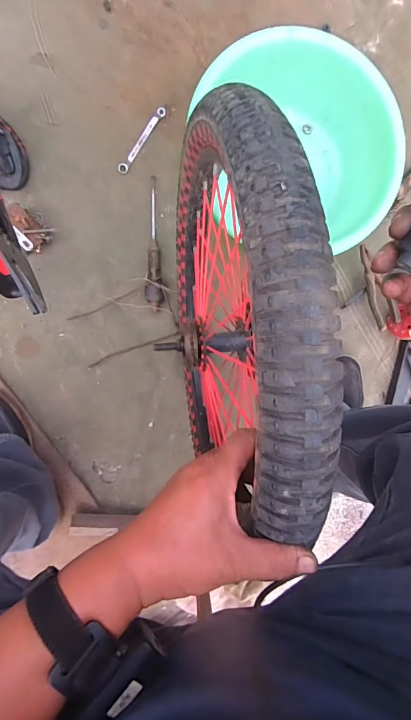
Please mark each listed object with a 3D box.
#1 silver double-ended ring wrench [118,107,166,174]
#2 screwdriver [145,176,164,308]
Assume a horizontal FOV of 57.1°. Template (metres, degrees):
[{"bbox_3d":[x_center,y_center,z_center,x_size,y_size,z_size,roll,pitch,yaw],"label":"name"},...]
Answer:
[{"bbox_3d":[-0.113,-0.392,0.674,0.016,0.007,0.137,34,88,-9],"label":"silver double-ended ring wrench"},{"bbox_3d":[-0.097,-0.209,0.681,0.031,0.029,0.236,-3,94,-9],"label":"screwdriver"}]

